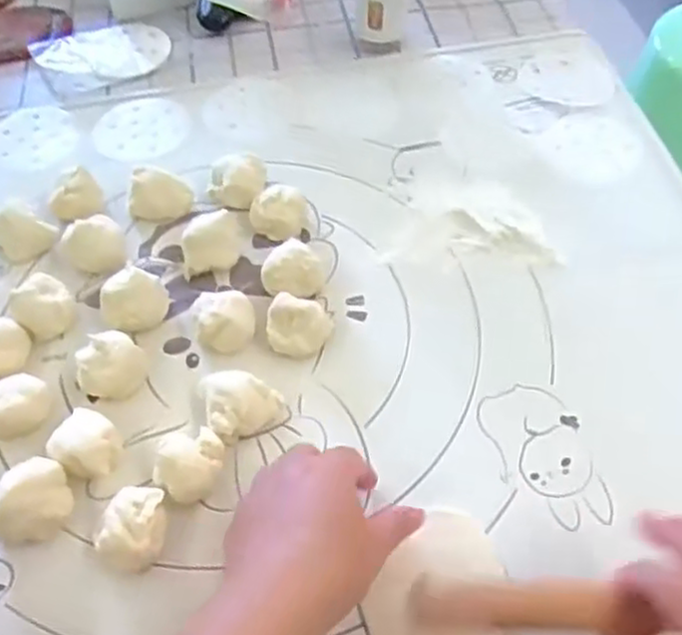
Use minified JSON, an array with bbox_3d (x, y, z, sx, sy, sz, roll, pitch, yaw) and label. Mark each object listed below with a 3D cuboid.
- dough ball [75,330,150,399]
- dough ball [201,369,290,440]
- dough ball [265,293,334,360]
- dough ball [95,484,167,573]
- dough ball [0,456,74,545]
[{"bbox_3d":[-0.156,0.033,0.492,0.045,0.029,0.038,-28,58,-19],"label":"dough ball"},{"bbox_3d":[-0.062,0.054,0.475,0.050,0.028,0.044,-14,55,-9],"label":"dough ball"},{"bbox_3d":[-0.030,0.007,0.507,0.044,0.029,0.035,5,54,5],"label":"dough ball"},{"bbox_3d":[-0.121,0.124,0.426,0.037,0.027,0.046,13,55,10],"label":"dough ball"},{"bbox_3d":[-0.186,0.111,0.435,0.045,0.031,0.046,-5,54,-3],"label":"dough ball"}]

